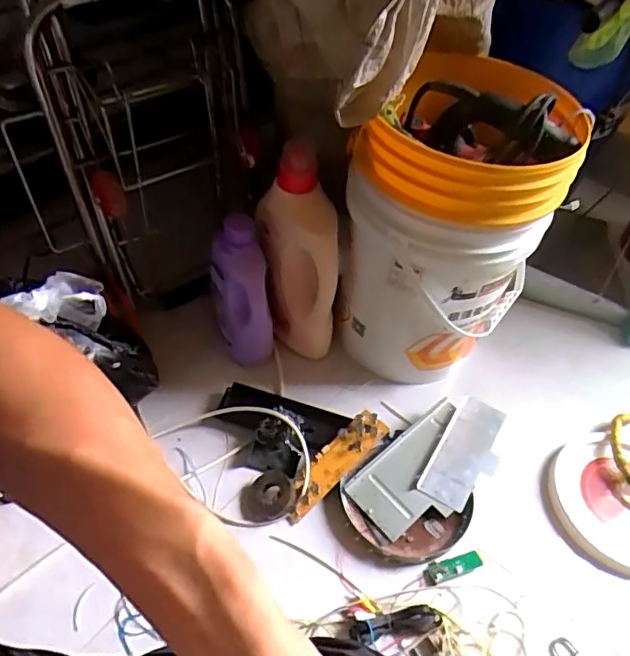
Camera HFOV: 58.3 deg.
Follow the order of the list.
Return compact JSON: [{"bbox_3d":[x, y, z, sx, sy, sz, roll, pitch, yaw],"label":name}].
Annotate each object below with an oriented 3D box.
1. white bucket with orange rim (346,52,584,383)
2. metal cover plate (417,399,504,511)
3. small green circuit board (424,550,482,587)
[{"bbox_3d":[0.208,-0.143,0.902,0.268,0.454,0.288,32,53,20],"label":"white bucket with orange rim"},{"bbox_3d":[0.237,0.197,0.883,0.091,0.012,0.180,31,63,13],"label":"metal cover plate"},{"bbox_3d":[0.196,0.337,0.795,0.085,0.004,0.027,-10,51,-15],"label":"small green circuit board"}]

